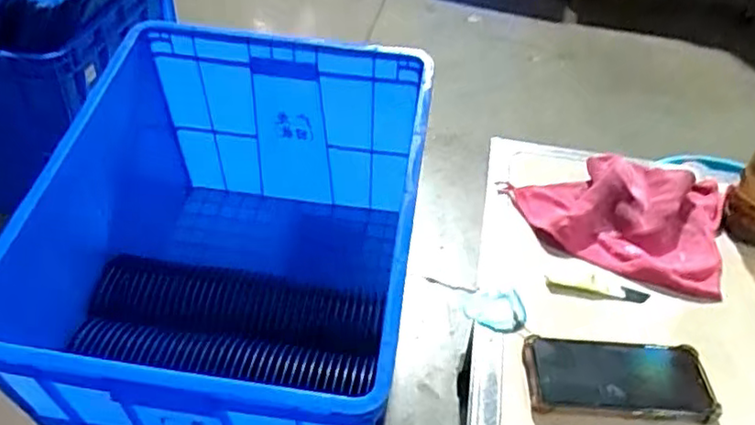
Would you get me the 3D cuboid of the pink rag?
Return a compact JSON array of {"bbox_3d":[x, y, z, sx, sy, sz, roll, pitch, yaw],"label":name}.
[{"bbox_3d":[0.275,-0.009,0.752,0.247,0.043,0.191,15,40,13],"label":"pink rag"}]

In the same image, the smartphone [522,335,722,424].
[{"bbox_3d":[0.216,0.148,0.585,0.162,0.009,0.080,3,39,-2],"label":"smartphone"}]

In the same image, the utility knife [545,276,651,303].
[{"bbox_3d":[0.231,0.081,0.678,0.104,0.012,0.021,8,39,5],"label":"utility knife"}]

